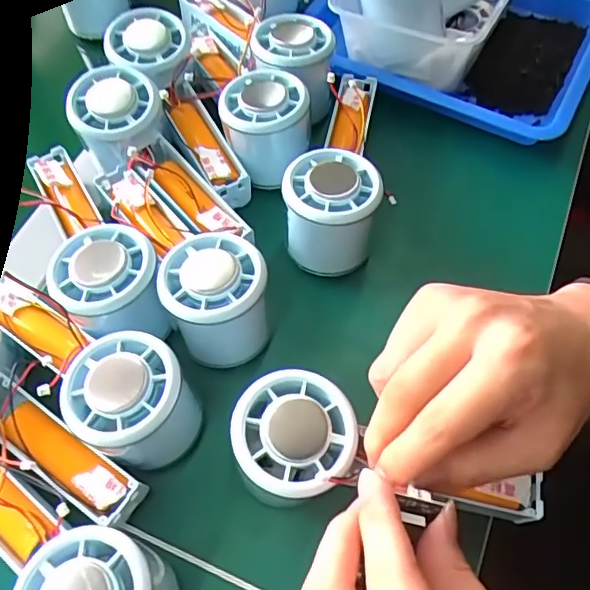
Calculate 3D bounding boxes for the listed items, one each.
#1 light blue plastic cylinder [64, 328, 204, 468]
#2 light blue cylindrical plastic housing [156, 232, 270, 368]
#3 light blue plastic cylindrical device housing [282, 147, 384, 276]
[{"bbox_3d":[-0.082,0.058,0.298,0.058,0.062,0.055,-1,61,2],"label":"light blue plastic cylinder"},{"bbox_3d":[-0.042,0.006,0.322,0.054,0.060,0.057,-1,61,2],"label":"light blue cylindrical plastic housing"},{"bbox_3d":[0.022,-0.048,0.350,0.055,0.063,0.060,-1,61,2],"label":"light blue plastic cylindrical device housing"}]

